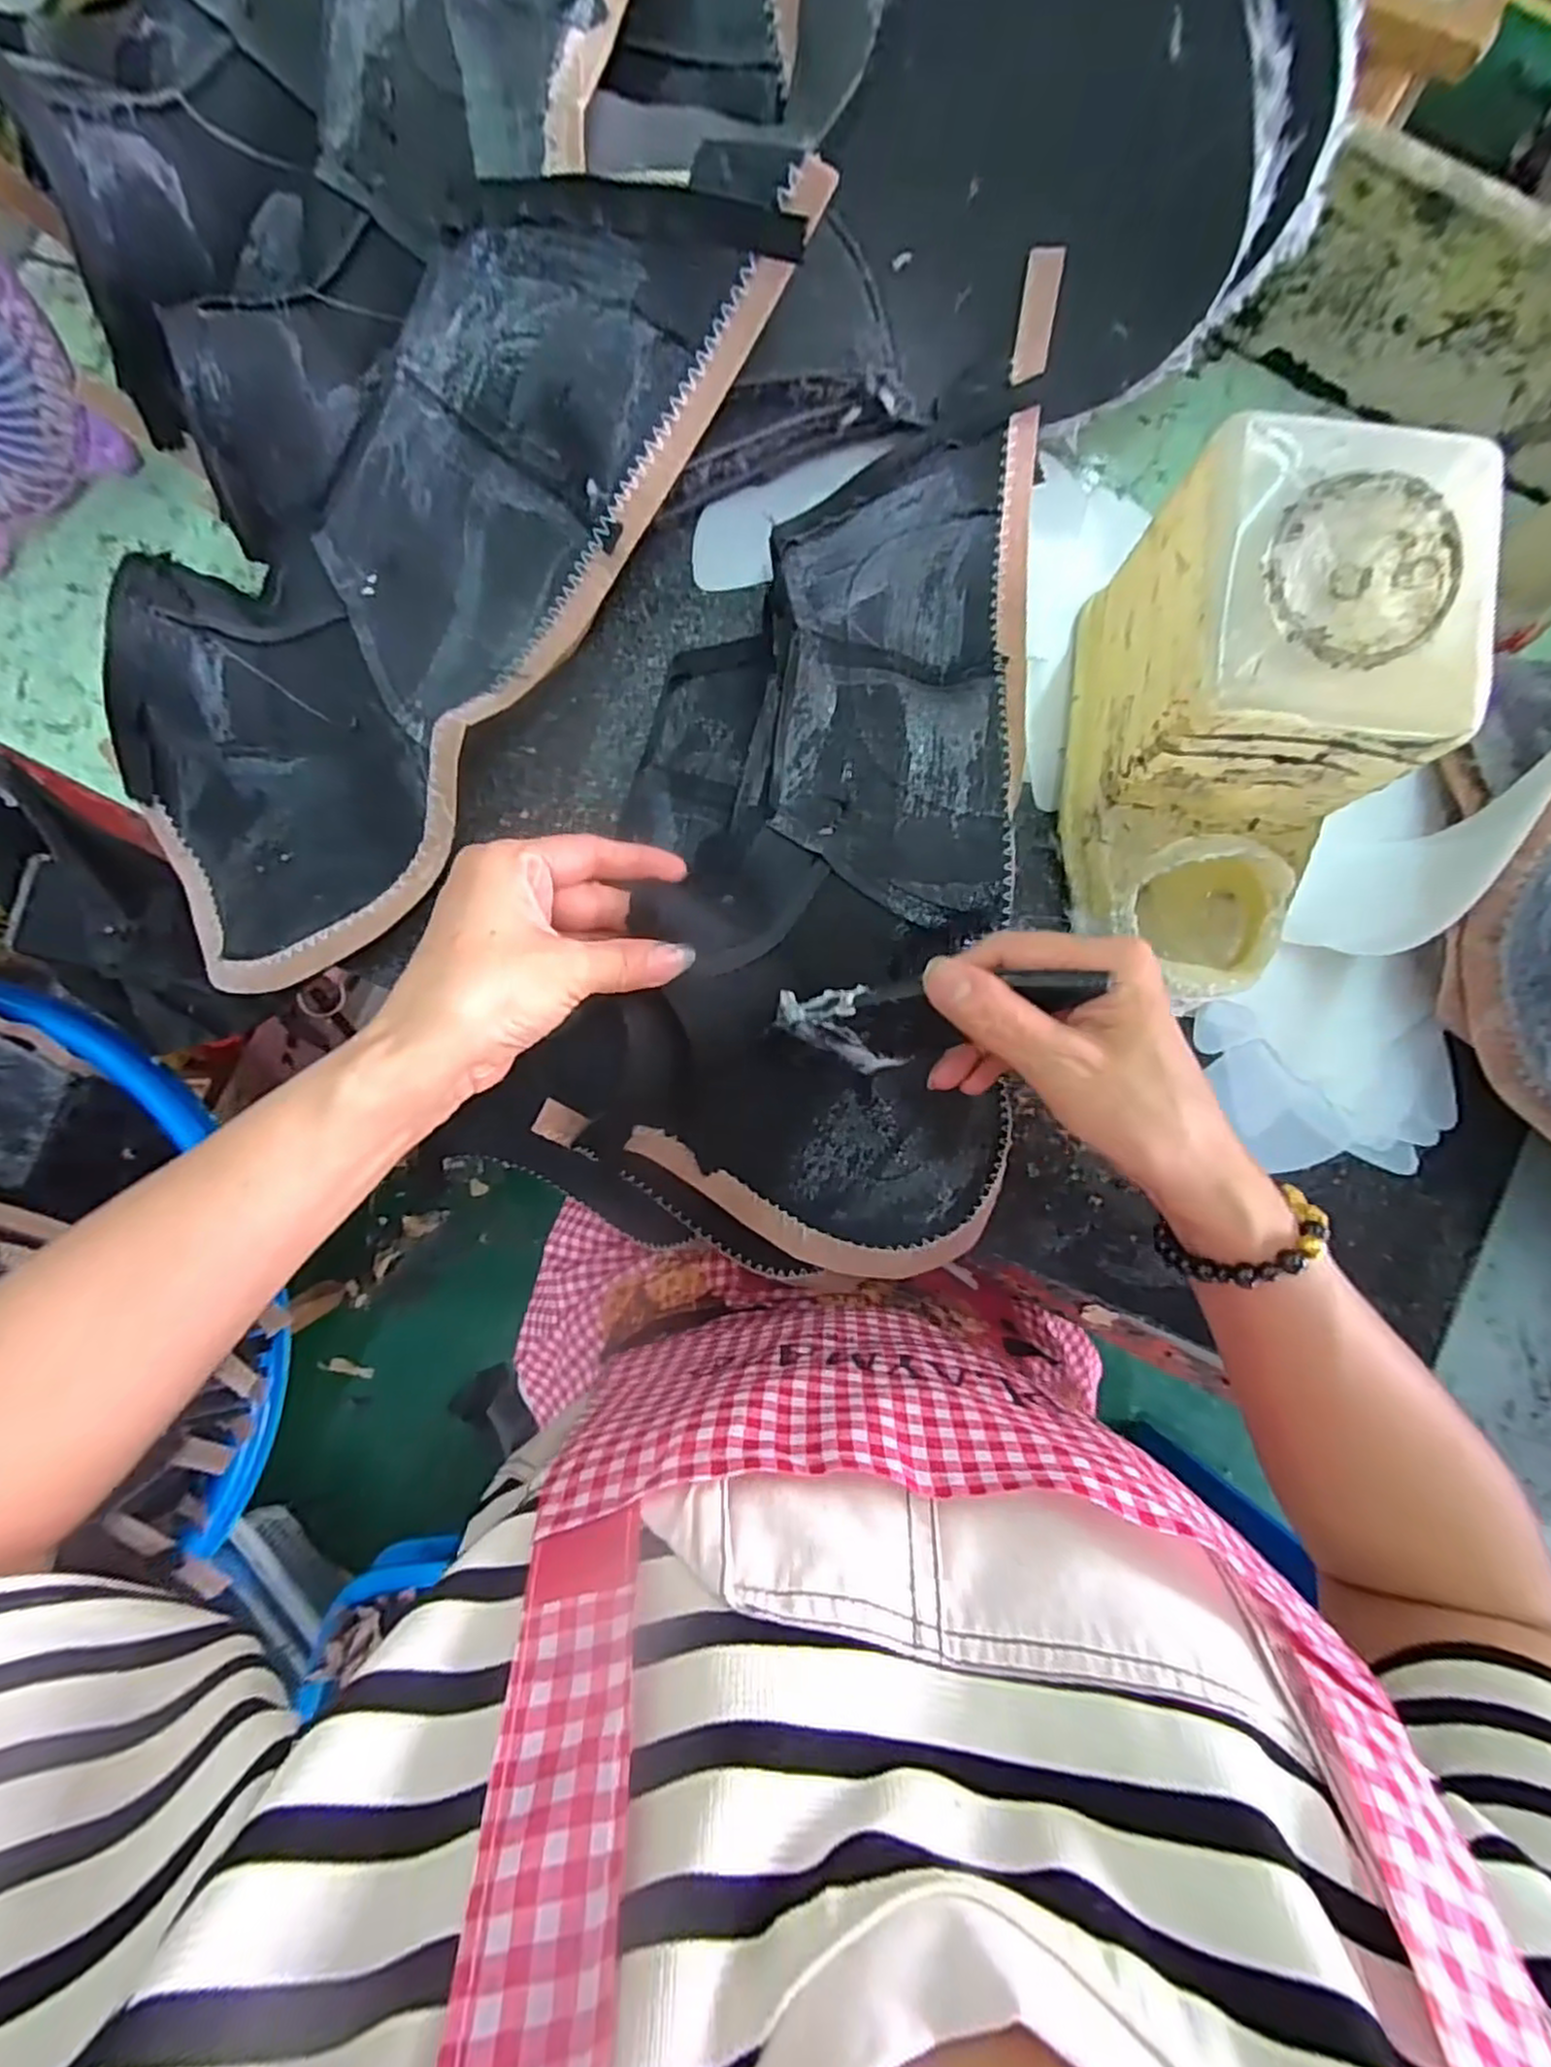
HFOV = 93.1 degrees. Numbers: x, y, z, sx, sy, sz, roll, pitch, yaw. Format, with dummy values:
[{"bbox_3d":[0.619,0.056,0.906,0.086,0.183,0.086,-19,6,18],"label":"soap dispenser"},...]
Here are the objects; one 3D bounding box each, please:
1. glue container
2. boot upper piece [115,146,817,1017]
[{"bbox_3d":[0.194,-0.116,0.312,0.097,0.123,0.188,4,88,-1],"label":"glue container"},{"bbox_3d":[-0.166,-0.204,0.344,0.404,0.053,0.171,-44,89,12],"label":"boot upper piece"}]

